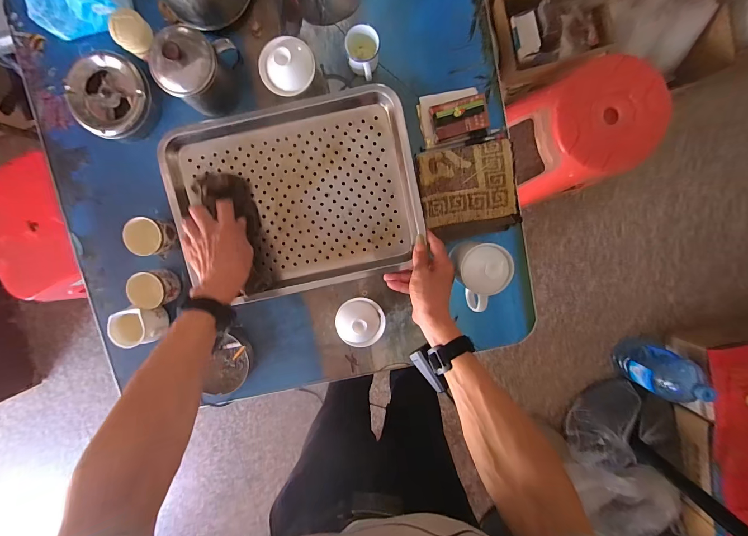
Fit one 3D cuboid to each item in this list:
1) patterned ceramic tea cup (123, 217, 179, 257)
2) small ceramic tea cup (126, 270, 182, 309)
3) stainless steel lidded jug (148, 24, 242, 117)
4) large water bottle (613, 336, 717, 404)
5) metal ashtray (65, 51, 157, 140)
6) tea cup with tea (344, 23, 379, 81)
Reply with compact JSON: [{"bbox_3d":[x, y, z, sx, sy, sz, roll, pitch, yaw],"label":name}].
[{"bbox_3d":[-0.360,-0.052,0.530,0.065,0.060,0.058,-6,96,1],"label":"patterned ceramic tea cup"},{"bbox_3d":[-0.364,0.034,0.540,0.053,0.062,0.058,0,96,1],"label":"small ceramic tea cup"},{"bbox_3d":[-0.264,-0.294,0.470,0.093,0.113,0.099,24,96,-2],"label":"stainless steel lidded jug"},{"bbox_3d":[0.991,0.355,1.103,0.143,0.286,0.167,27,96,-2],"label":"large water bottle"},{"bbox_3d":[-0.413,-0.271,0.509,0.120,0.043,0.114,0,96,1],"label":"metal ashtray"},{"bbox_3d":[-0.016,-0.328,0.495,0.049,0.053,0.071,-12,96,2],"label":"tea cup with tea"}]

